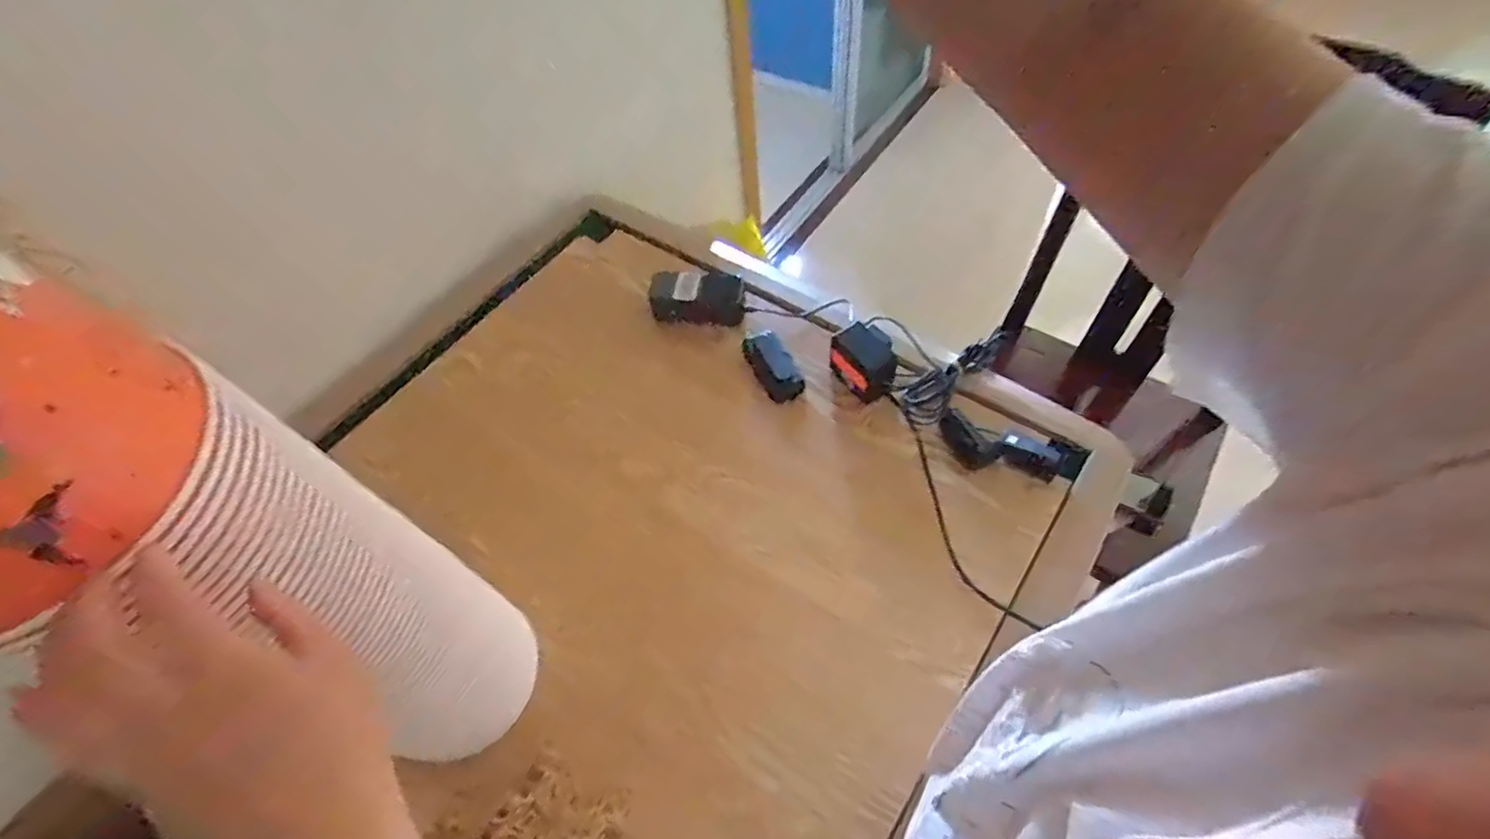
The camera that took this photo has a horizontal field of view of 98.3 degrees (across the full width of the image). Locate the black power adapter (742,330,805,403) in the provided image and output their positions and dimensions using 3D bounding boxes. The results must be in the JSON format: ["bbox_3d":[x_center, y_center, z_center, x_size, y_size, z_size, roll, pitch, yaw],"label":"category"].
[{"bbox_3d":[0.036,-0.074,0.858,0.046,0.030,0.107,-26,61,-12],"label":"black power adapter"}]

